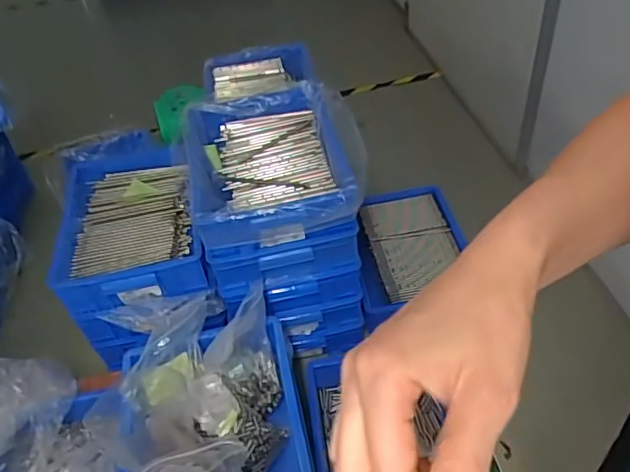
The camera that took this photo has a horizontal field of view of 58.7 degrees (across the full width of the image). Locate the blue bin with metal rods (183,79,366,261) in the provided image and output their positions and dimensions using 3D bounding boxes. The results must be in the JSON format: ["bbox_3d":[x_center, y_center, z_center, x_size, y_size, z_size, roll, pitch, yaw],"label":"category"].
[{"bbox_3d":[-0.098,-0.176,1.233,0.378,0.119,0.446,-9,44,-2],"label":"blue bin with metal rods"}]

